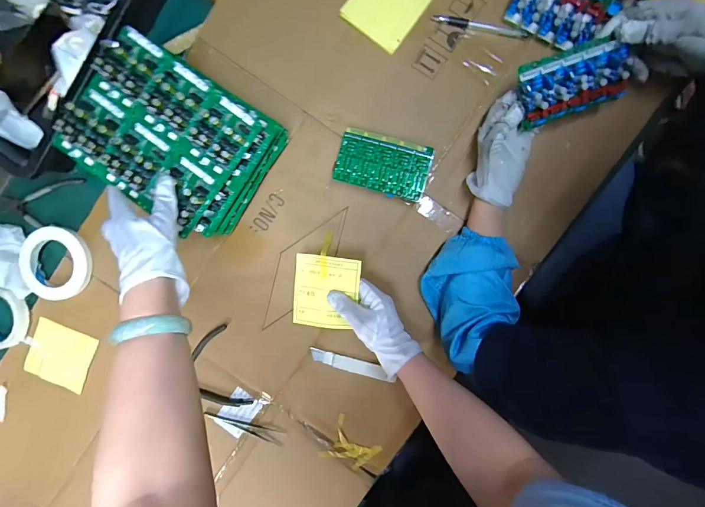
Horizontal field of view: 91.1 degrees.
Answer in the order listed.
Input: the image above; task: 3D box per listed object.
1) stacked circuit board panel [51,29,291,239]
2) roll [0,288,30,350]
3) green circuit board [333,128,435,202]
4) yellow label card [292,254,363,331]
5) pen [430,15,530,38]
[{"bbox_3d":[-0.235,-0.151,0.460,0.217,0.097,0.176,33,96,-1],"label":"stacked circuit board panel"},{"bbox_3d":[-0.572,0.106,0.563,0.093,0.020,0.097,0,94,5],"label":"roll"},{"bbox_3d":[0.044,-0.126,0.500,0.129,0.034,0.078,14,95,4],"label":"green circuit board"},{"bbox_3d":[-0.039,0.056,0.494,0.094,0.009,0.105,8,99,17],"label":"yellow label card"},{"bbox_3d":[0.179,-0.320,0.486,0.134,0.011,0.013,12,95,4],"label":"pen"}]

